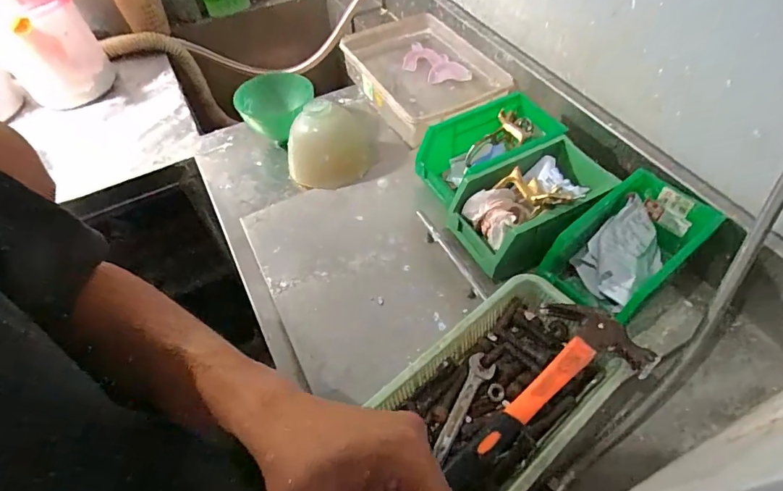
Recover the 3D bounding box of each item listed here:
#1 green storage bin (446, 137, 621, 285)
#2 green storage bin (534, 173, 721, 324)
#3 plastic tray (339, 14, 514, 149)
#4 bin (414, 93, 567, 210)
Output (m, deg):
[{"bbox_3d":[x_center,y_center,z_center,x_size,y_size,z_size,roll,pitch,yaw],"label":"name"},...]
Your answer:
[{"bbox_3d":[0.161,-0.049,0.529,0.169,0.082,0.124,-32,57,-20],"label":"green storage bin"},{"bbox_3d":[0.259,0.011,0.489,0.167,0.090,0.113,-33,58,-21],"label":"green storage bin"},{"bbox_3d":[0.047,-0.288,0.769,0.186,0.073,0.280,-24,55,-15],"label":"plastic tray"},{"bbox_3d":[0.129,-0.120,0.590,0.175,0.080,0.099,-22,54,-13],"label":"bin"}]

